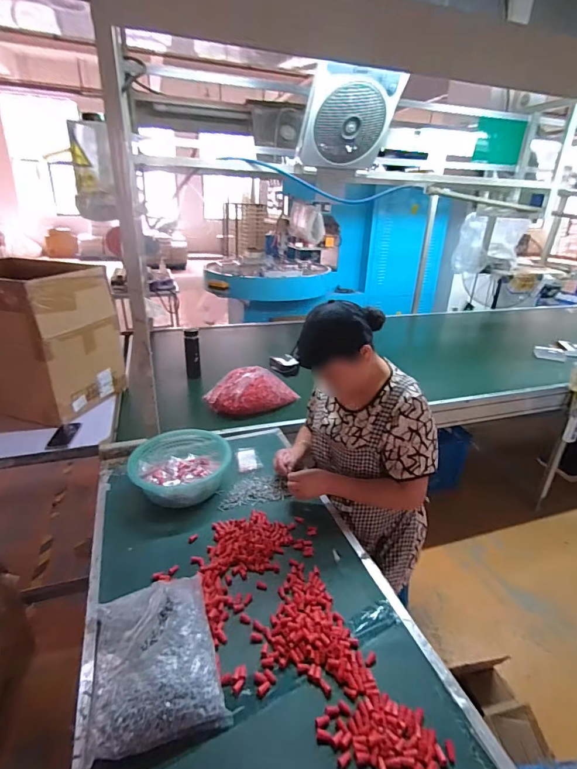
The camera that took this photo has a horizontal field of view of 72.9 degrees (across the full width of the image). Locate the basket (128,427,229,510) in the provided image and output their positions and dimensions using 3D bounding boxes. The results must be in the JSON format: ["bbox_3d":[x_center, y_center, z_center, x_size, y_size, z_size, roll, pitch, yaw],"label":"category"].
[{"bbox_3d":[-0.311,0.233,1.155,0.266,0.091,0.275,1,24,-1],"label":"basket"}]

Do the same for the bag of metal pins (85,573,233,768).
[{"bbox_3d":[-0.233,0.464,0.680,0.203,0.071,0.257,-7,26,-18],"label":"bag of metal pins"}]

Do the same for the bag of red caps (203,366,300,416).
[{"bbox_3d":[-0.158,0.013,1.558,0.345,0.141,0.202,7,25,12],"label":"bag of red caps"}]

